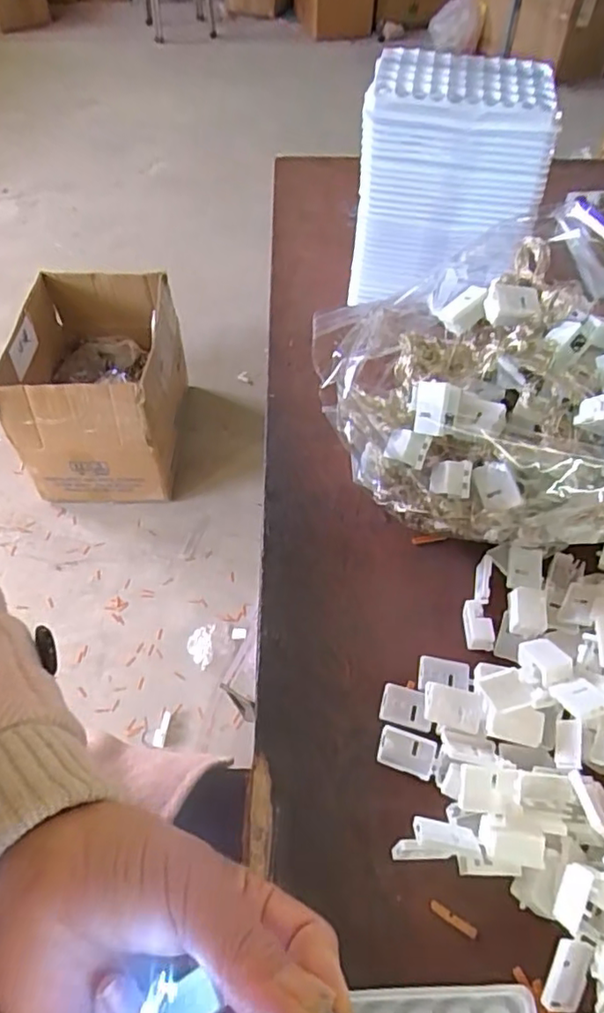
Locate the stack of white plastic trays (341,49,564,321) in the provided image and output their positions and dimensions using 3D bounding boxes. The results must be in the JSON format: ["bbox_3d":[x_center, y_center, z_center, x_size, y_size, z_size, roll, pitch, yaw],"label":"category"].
[{"bbox_3d":[0.111,-0.244,0.478,0.132,0.168,0.089,10,54,6],"label":"stack of white plastic trays"}]

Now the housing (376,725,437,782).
[{"bbox_3d":[0.052,0.124,0.302,0.028,0.004,0.019,11,83,23],"label":"housing"}]

